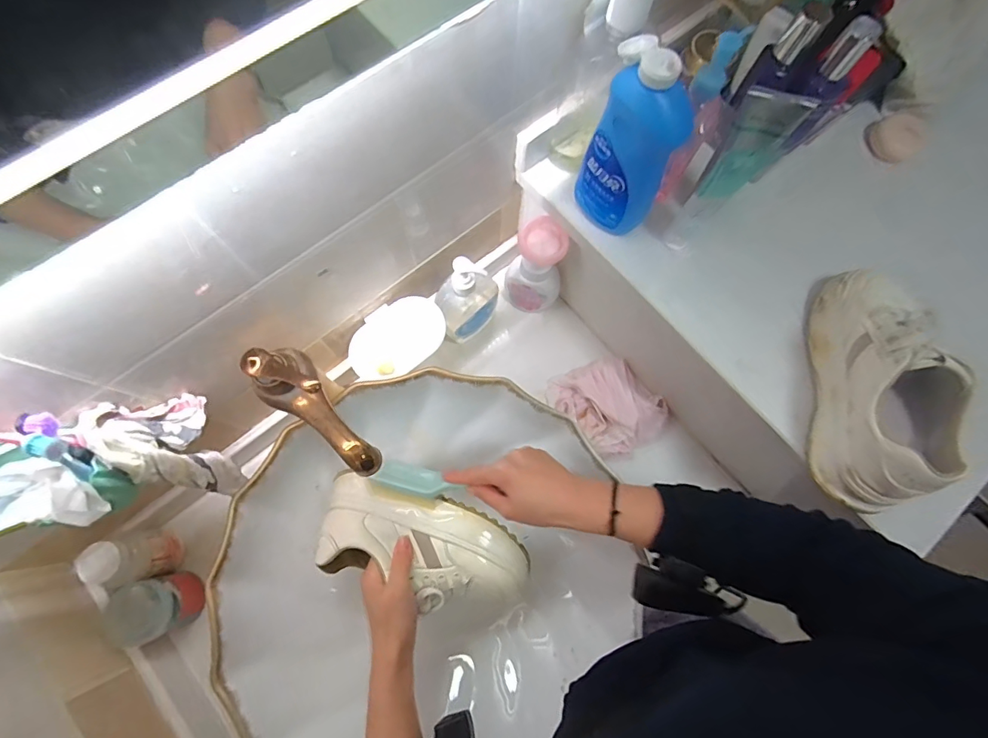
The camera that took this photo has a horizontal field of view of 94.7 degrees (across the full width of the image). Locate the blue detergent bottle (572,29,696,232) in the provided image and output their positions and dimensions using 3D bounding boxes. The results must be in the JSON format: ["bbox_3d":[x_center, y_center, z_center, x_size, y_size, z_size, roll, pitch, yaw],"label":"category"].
[{"bbox_3d":[0.137,-0.216,0.455,0.054,0.188,0.088,-40,78,-11],"label":"blue detergent bottle"}]

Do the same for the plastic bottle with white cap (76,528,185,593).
[{"bbox_3d":[-0.453,0.240,0.581,0.058,0.116,0.060,0,74,-1],"label":"plastic bottle with white cap"}]

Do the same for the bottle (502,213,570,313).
[{"bbox_3d":[0.062,-0.141,0.660,0.074,0.162,0.066,-26,76,-8],"label":"bottle"}]

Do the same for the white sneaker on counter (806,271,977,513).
[{"bbox_3d":[0.381,0.014,0.441,0.085,0.111,0.230,8,74,2],"label":"white sneaker on counter"}]

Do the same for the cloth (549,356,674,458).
[{"bbox_3d":[0.174,0.050,0.689,0.125,0.036,0.160,-44,79,-11],"label":"cloth"}]

